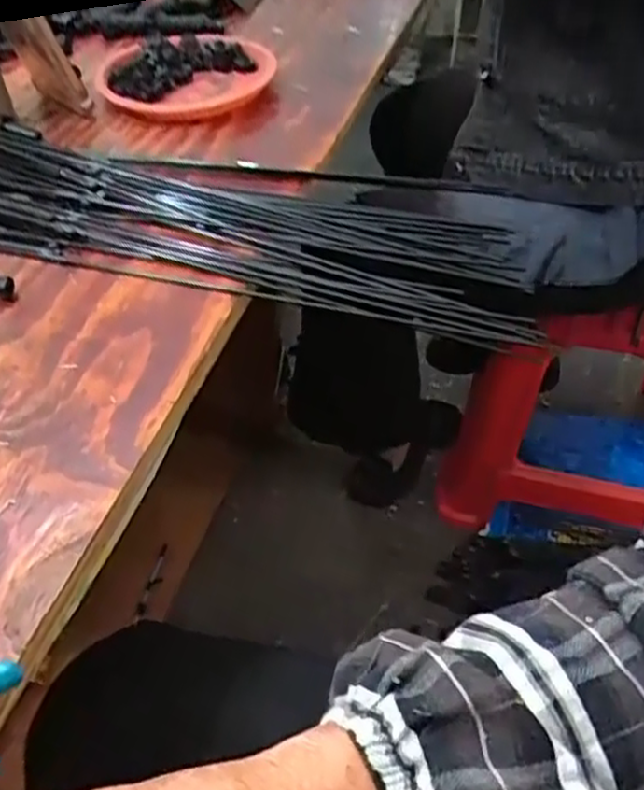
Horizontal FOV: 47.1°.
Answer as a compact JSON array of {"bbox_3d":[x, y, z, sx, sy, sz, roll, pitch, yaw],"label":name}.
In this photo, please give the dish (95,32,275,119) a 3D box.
[{"bbox_3d":[-0.111,-0.293,0.678,0.134,0.027,0.168,27,54,27],"label":"dish"}]

